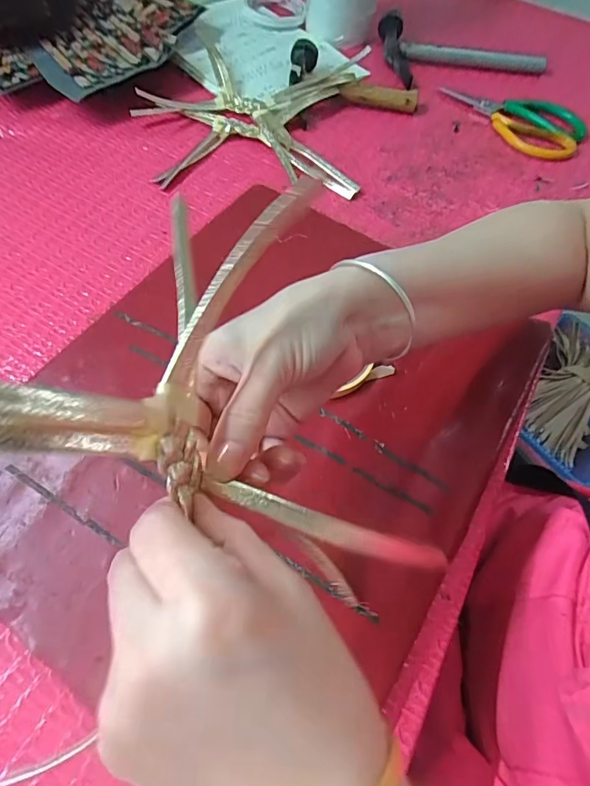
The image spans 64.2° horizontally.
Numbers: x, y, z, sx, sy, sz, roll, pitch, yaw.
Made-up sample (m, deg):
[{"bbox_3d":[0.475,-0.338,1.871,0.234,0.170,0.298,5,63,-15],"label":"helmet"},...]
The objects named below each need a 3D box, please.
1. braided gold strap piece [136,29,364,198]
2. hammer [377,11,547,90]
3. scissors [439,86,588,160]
[{"bbox_3d":[-0.048,-0.323,0.528,0.239,0.048,0.252,6,60,-1],"label":"braided gold strap piece"},{"bbox_3d":[0.212,-0.441,0.600,0.203,0.039,0.109,5,60,-2],"label":"hammer"},{"bbox_3d":[0.253,-0.327,0.557,0.170,0.026,0.078,31,60,17],"label":"scissors"}]

